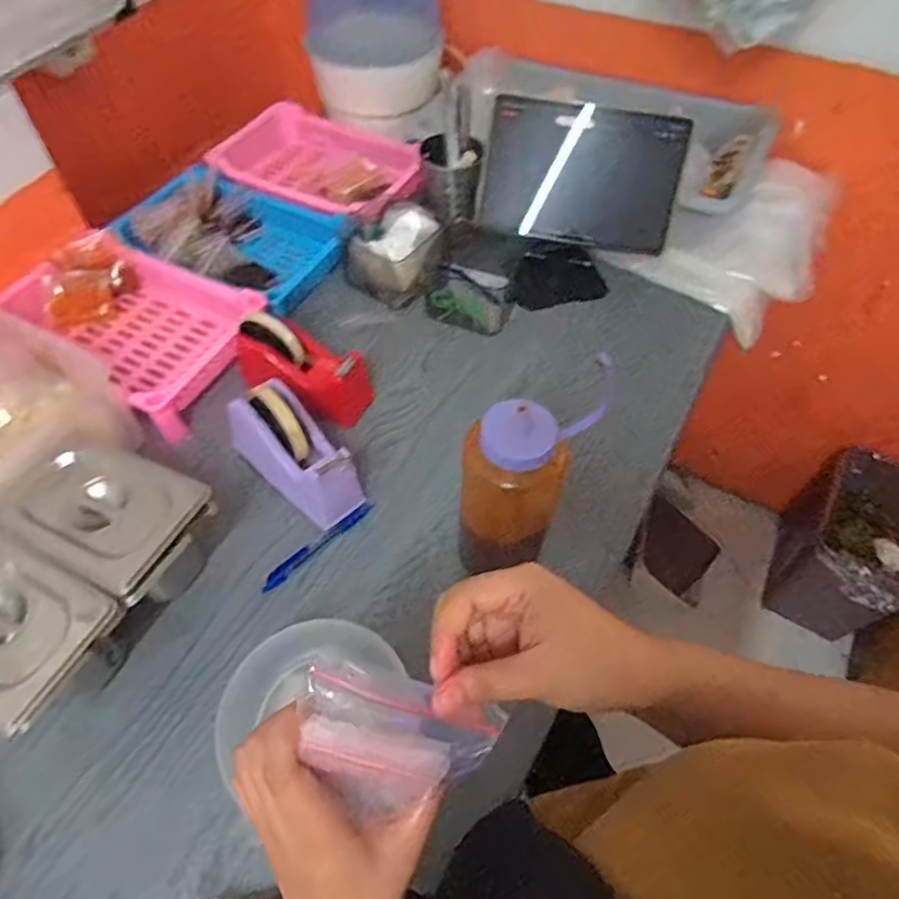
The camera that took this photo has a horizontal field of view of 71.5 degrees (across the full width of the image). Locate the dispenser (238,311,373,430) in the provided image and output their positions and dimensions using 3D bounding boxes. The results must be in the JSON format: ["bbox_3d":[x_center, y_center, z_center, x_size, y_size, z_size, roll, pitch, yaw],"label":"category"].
[{"bbox_3d":[-0.169,-0.096,0.717,0.157,0.100,0.074,22,58,15],"label":"dispenser"}]

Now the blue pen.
[{"bbox_3d":[-0.136,0.097,0.644,0.135,0.010,0.017,-38,63,-23],"label":"blue pen"}]

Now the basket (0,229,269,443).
[{"bbox_3d":[-0.372,-0.157,0.775,0.293,0.069,0.191,32,61,20],"label":"basket"}]

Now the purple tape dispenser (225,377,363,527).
[{"bbox_3d":[-0.159,-0.001,0.646,0.155,0.093,0.067,37,63,22],"label":"purple tape dispenser"}]

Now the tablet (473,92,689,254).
[{"bbox_3d":[0.168,-0.349,0.804,0.243,0.159,0.020,12,32,6],"label":"tablet"}]

